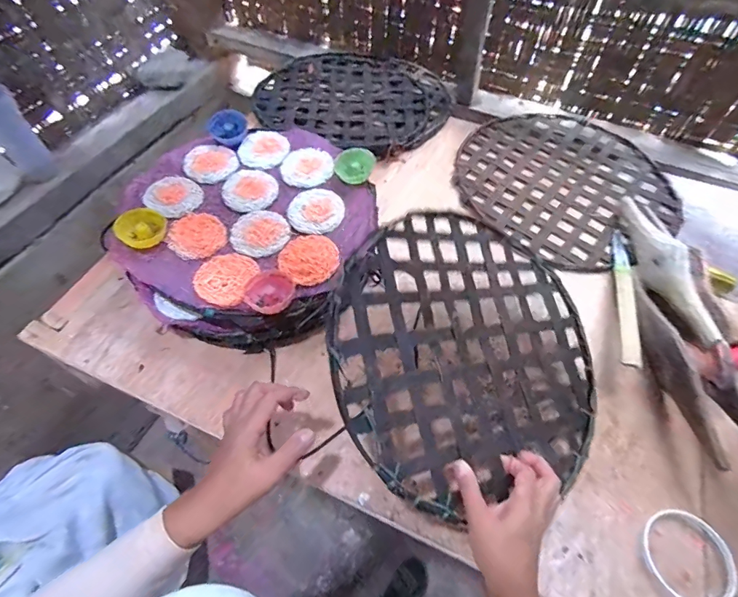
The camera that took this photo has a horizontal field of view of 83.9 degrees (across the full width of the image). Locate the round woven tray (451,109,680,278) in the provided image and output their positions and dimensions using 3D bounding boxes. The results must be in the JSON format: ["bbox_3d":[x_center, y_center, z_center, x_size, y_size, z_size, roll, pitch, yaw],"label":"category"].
[{"bbox_3d":[0.344,-0.222,0.752,0.359,0.010,0.369,0,57,-1],"label":"round woven tray"}]

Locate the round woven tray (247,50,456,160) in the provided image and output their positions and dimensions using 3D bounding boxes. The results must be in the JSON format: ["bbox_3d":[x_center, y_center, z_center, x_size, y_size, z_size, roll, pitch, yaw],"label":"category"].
[{"bbox_3d":[-0.021,-0.440,0.872,0.380,0.027,0.386,0,57,-1],"label":"round woven tray"}]

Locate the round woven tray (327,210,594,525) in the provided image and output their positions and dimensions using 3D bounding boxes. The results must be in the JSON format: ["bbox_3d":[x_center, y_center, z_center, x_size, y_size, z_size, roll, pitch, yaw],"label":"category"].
[{"bbox_3d":[0.121,0.053,0.474,0.344,0.014,0.317,9,68,-23],"label":"round woven tray"}]

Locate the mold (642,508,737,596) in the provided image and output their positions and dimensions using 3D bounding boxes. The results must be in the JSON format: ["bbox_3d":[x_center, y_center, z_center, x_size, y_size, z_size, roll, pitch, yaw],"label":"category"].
[{"bbox_3d":[0.343,0.274,0.441,0.090,0.020,0.086,0,57,-1],"label":"mold"}]

